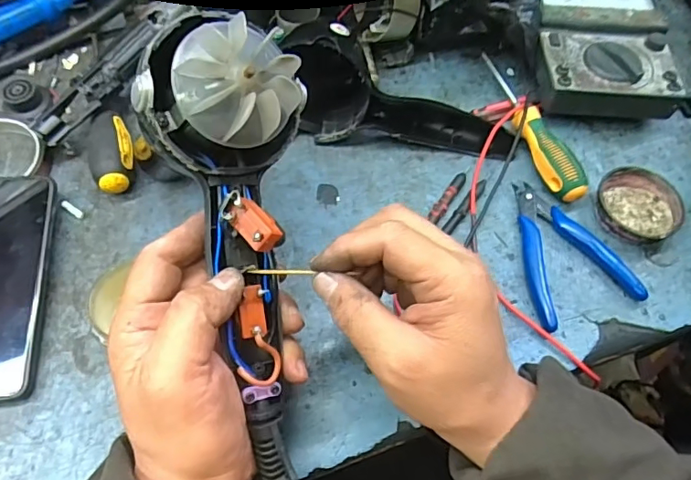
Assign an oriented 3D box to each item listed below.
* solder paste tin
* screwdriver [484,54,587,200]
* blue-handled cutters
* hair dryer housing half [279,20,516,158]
[{"bbox_3d":[0.226,-0.026,0.406,0.057,0.018,0.060,1,62,-1],"label":"solder paste tin"},{"bbox_3d":[0.153,-0.096,0.436,0.028,0.028,0.151,-15,63,-10],"label":"screwdriver"},{"bbox_3d":[0.163,0.004,0.389,0.077,0.013,0.115,-11,63,-7],"label":"blue-handled cutters"},{"bbox_3d":[0.040,-0.127,0.420,0.192,0.082,0.079,11,62,4],"label":"hair dryer housing half"}]

